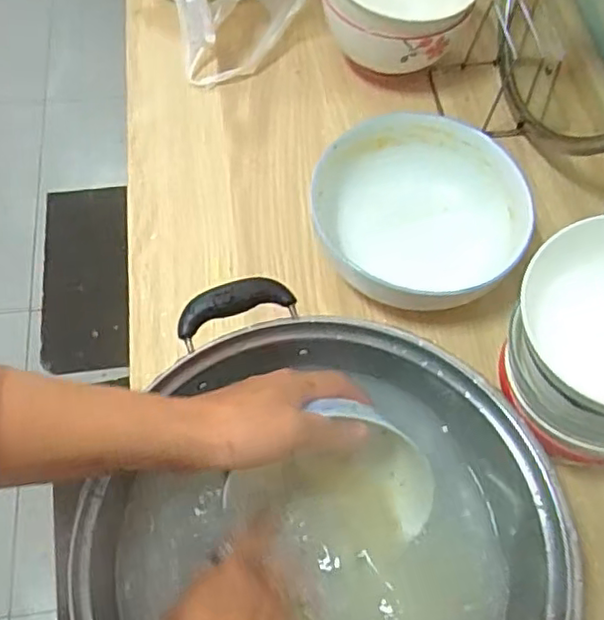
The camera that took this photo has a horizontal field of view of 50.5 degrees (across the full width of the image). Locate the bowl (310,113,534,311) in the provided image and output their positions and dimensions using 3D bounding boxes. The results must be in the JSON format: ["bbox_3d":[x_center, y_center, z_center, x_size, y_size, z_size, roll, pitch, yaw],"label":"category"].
[{"bbox_3d":[0.104,-0.081,0.564,0.183,0.067,0.168,1,63,-2],"label":"bowl"}]

